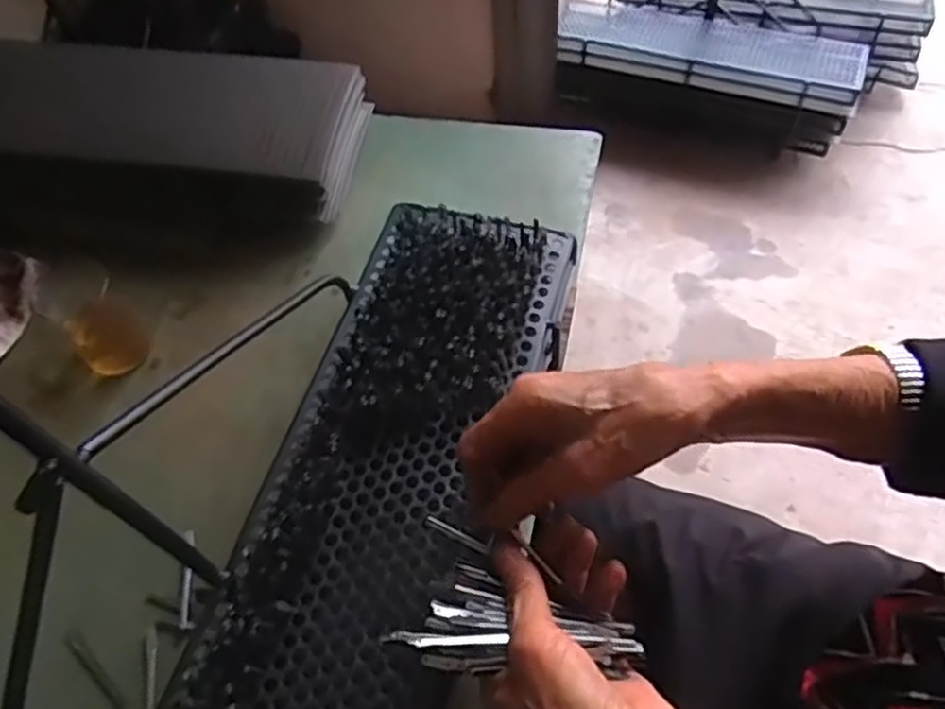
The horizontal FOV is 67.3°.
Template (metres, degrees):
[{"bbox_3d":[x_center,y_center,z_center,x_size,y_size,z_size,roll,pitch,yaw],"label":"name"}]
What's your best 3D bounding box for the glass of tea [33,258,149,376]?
[{"bbox_3d":[-0.304,-0.032,0.567,0.053,0.082,0.065,-35,60,-19],"label":"glass of tea"}]

